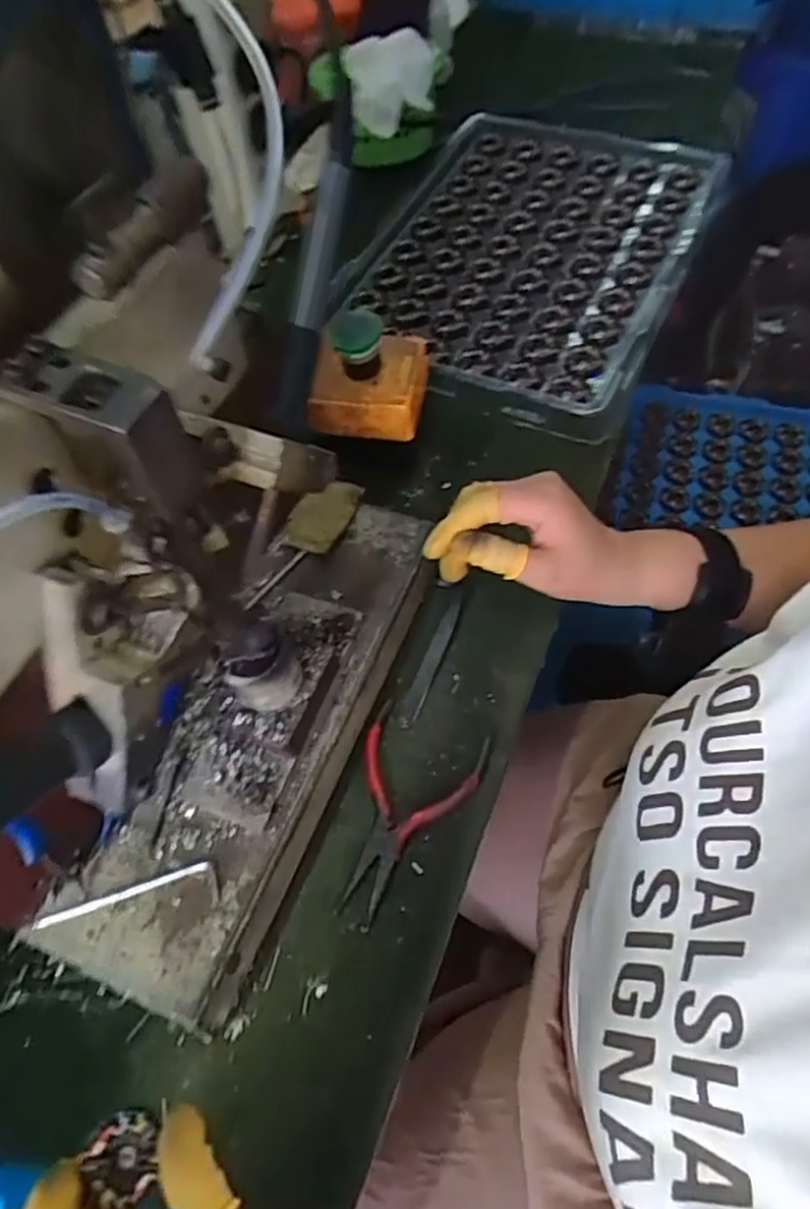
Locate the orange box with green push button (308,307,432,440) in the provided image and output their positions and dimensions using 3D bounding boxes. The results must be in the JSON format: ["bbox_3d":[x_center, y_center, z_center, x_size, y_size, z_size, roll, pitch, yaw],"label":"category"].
[{"bbox_3d":[-0.026,-0.168,0.486,0.079,0.064,0.077,5,61,8],"label":"orange box with green push button"}]

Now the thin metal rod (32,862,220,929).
[{"bbox_3d":[-0.135,0.145,0.335,0.090,0.004,0.016,-14,62,-4],"label":"thin metal rod"}]

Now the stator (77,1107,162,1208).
[{"bbox_3d":[-0.102,0.199,0.248,0.025,0.010,0.028,-7,62,0],"label":"stator"}]

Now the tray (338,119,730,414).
[{"bbox_3d":[0.113,-0.328,0.620,0.260,0.025,0.363,22,64,16],"label":"tray"}]

